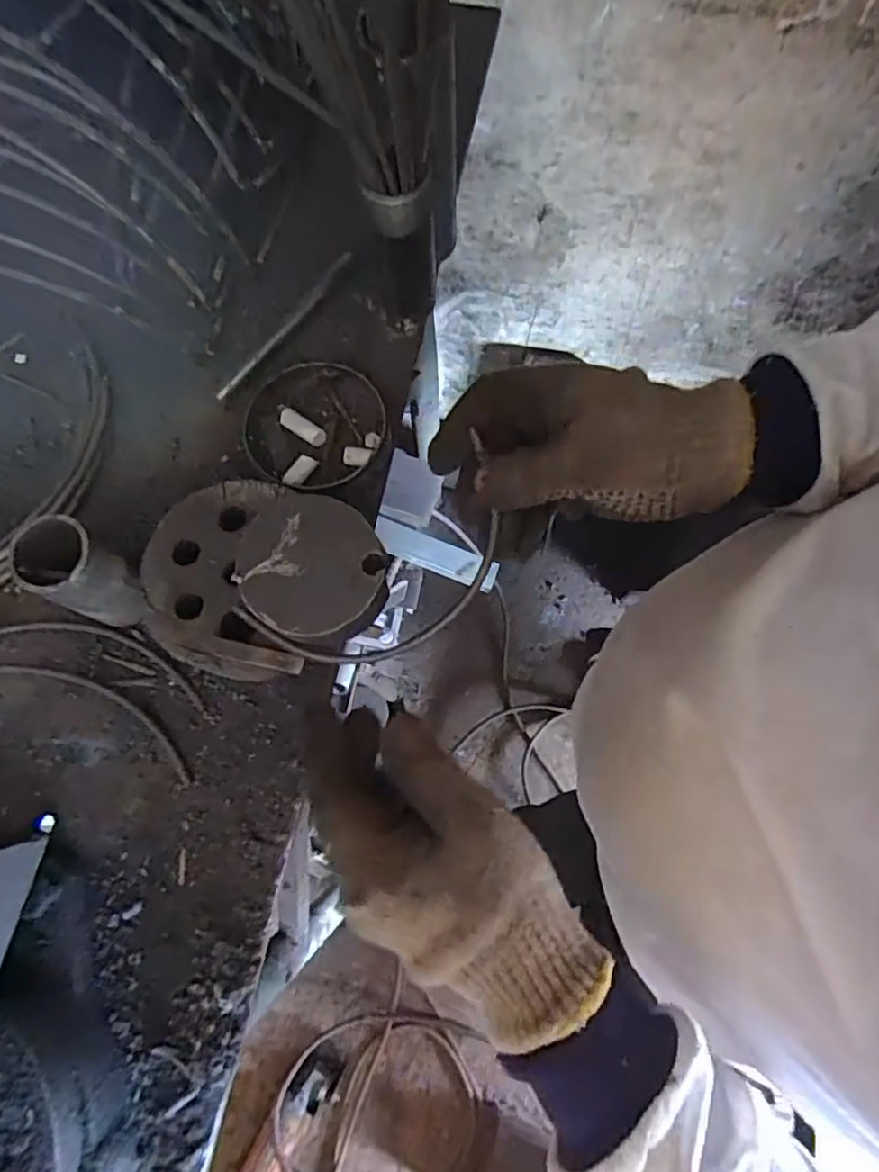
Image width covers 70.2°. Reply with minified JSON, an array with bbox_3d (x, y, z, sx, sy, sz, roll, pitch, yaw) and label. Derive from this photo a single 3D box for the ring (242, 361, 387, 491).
[{"bbox_3d":[-0.082,-0.101,0.406,0.088,0.020,0.082,0,74,1],"label":"ring"}]

